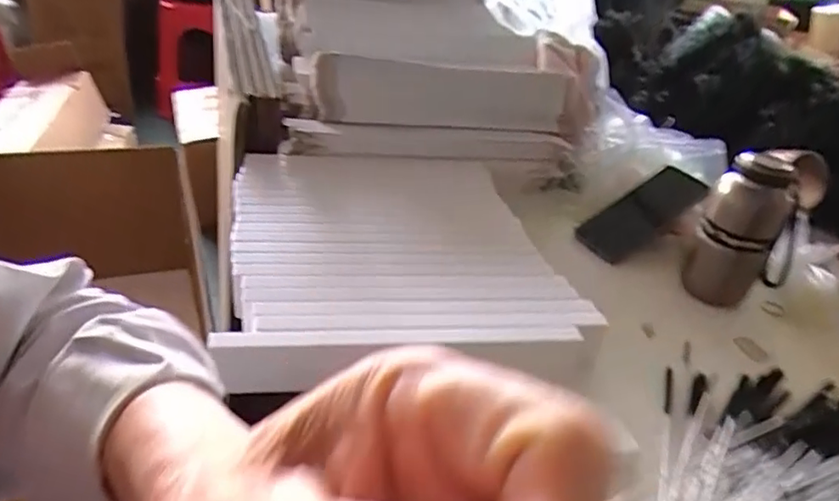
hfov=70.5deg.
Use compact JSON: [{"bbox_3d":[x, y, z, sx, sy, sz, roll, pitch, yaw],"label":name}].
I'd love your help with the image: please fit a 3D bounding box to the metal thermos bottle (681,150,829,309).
[{"bbox_3d":[0.361,-0.023,0.642,0.095,0.162,0.096,29,39,30],"label":"metal thermos bottle"}]

